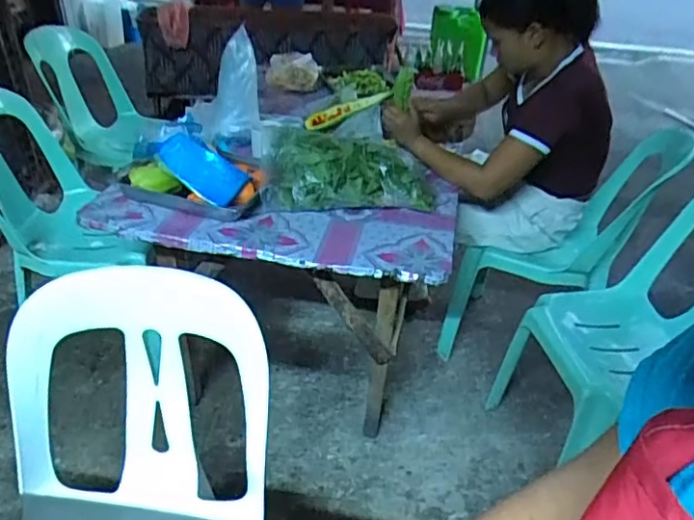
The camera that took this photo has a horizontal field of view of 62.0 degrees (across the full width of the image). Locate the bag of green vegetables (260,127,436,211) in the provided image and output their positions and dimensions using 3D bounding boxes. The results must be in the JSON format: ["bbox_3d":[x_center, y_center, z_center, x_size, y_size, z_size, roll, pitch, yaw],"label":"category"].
[{"bbox_3d":[-0.005,-0.231,1.370,0.380,0.125,0.274,-1,37,-7],"label":"bag of green vegetables"}]

